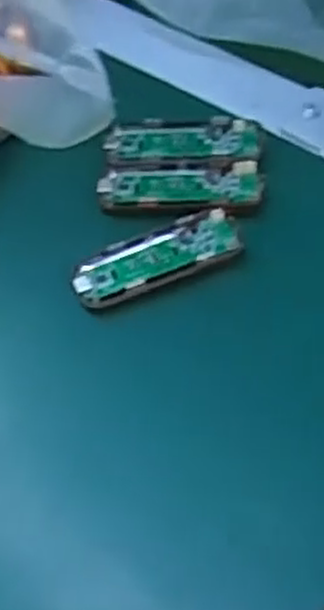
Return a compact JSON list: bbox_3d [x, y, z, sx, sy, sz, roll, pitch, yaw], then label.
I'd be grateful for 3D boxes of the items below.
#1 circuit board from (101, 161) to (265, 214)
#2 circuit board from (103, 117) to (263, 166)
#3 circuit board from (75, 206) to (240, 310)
[{"bbox_3d":[0.010,-0.059,0.397,0.082,0.007,0.029,0,58,1],"label":"circuit board"},{"bbox_3d":[0.012,-0.086,0.415,0.081,0.007,0.032,2,58,3],"label":"circuit board"},{"bbox_3d":[-0.002,-0.023,0.372,0.081,0.005,0.030,-19,59,-10],"label":"circuit board"}]

